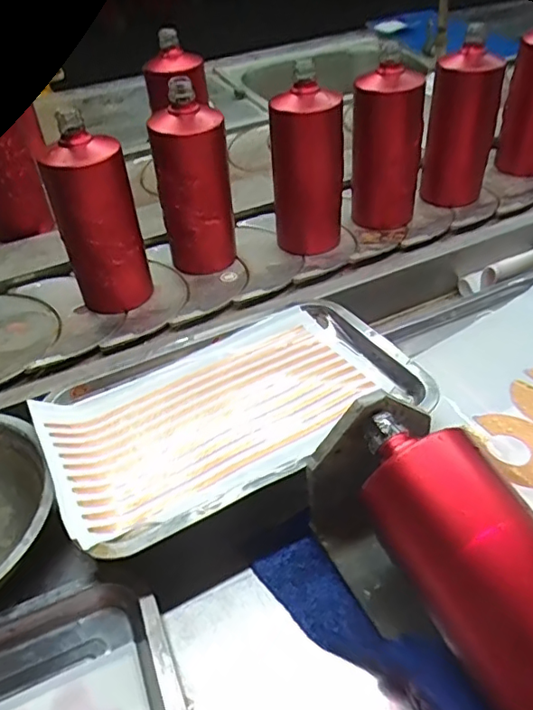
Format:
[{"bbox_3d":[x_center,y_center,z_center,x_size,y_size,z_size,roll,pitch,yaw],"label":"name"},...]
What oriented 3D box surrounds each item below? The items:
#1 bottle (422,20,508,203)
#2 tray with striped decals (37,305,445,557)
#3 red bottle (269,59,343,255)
[{"bbox_3d":[0.260,-0.300,0.754,0.086,0.202,0.070,6,46,14],"label":"bottle"},{"bbox_3d":[-0.031,0.034,0.482,0.298,0.028,0.217,-24,47,-16],"label":"tray with striped decals"},{"bbox_3d":[0.049,-0.226,0.673,0.070,0.187,0.070,-34,50,-26],"label":"red bottle"}]

